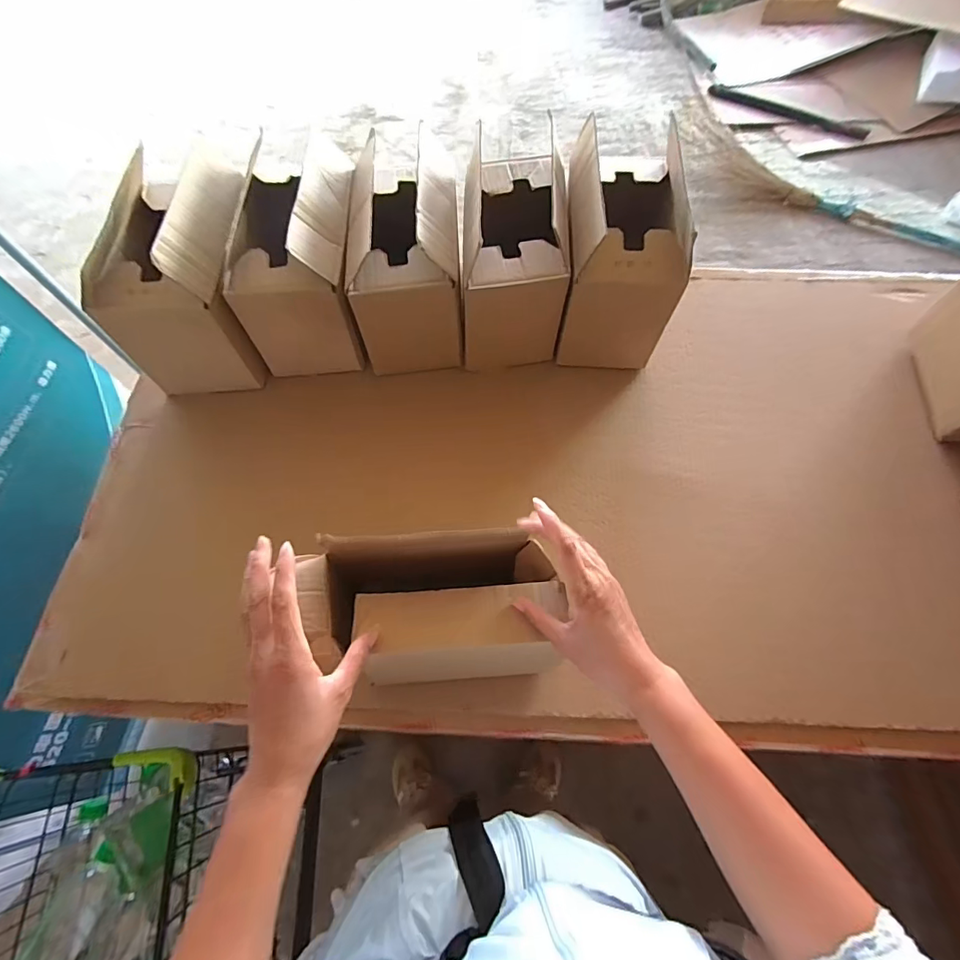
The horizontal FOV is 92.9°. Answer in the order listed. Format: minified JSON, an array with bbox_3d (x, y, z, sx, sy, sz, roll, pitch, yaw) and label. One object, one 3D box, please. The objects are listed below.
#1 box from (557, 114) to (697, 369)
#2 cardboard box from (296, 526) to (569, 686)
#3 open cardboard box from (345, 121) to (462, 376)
[{"bbox_3d":[0.176,-0.306,0.613,0.135,0.202,0.219,1,65,0],"label":"box"},{"bbox_3d":[-0.044,0.133,0.446,0.213,0.136,0.111,-4,65,-2],"label":"cardboard box"},{"bbox_3d":[-0.097,-0.289,0.622,0.136,0.207,0.202,-3,65,-2],"label":"open cardboard box"}]

